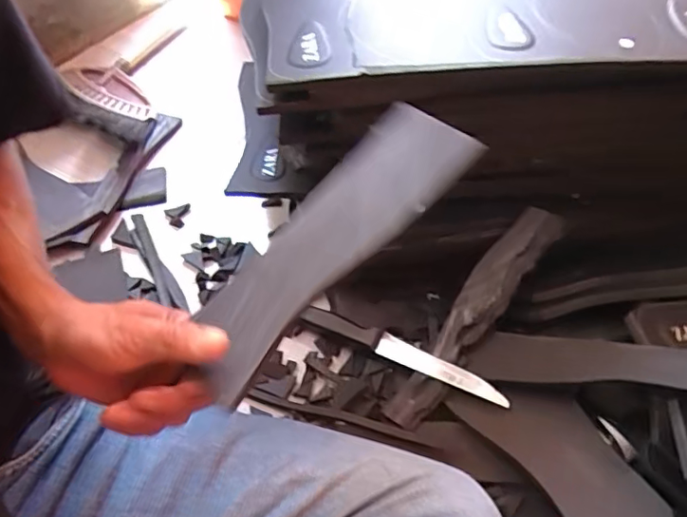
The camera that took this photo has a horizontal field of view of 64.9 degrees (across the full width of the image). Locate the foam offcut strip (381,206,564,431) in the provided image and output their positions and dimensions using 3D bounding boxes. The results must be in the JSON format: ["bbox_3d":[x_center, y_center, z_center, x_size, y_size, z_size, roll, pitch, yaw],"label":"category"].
[{"bbox_3d":[0.130,0.057,0.549,0.046,0.022,0.260,34,82,22],"label":"foam offcut strip"}]

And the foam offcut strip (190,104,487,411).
[{"bbox_3d":[-0.004,-0.016,0.360,0.078,0.027,0.244,32,64,21],"label":"foam offcut strip"}]

